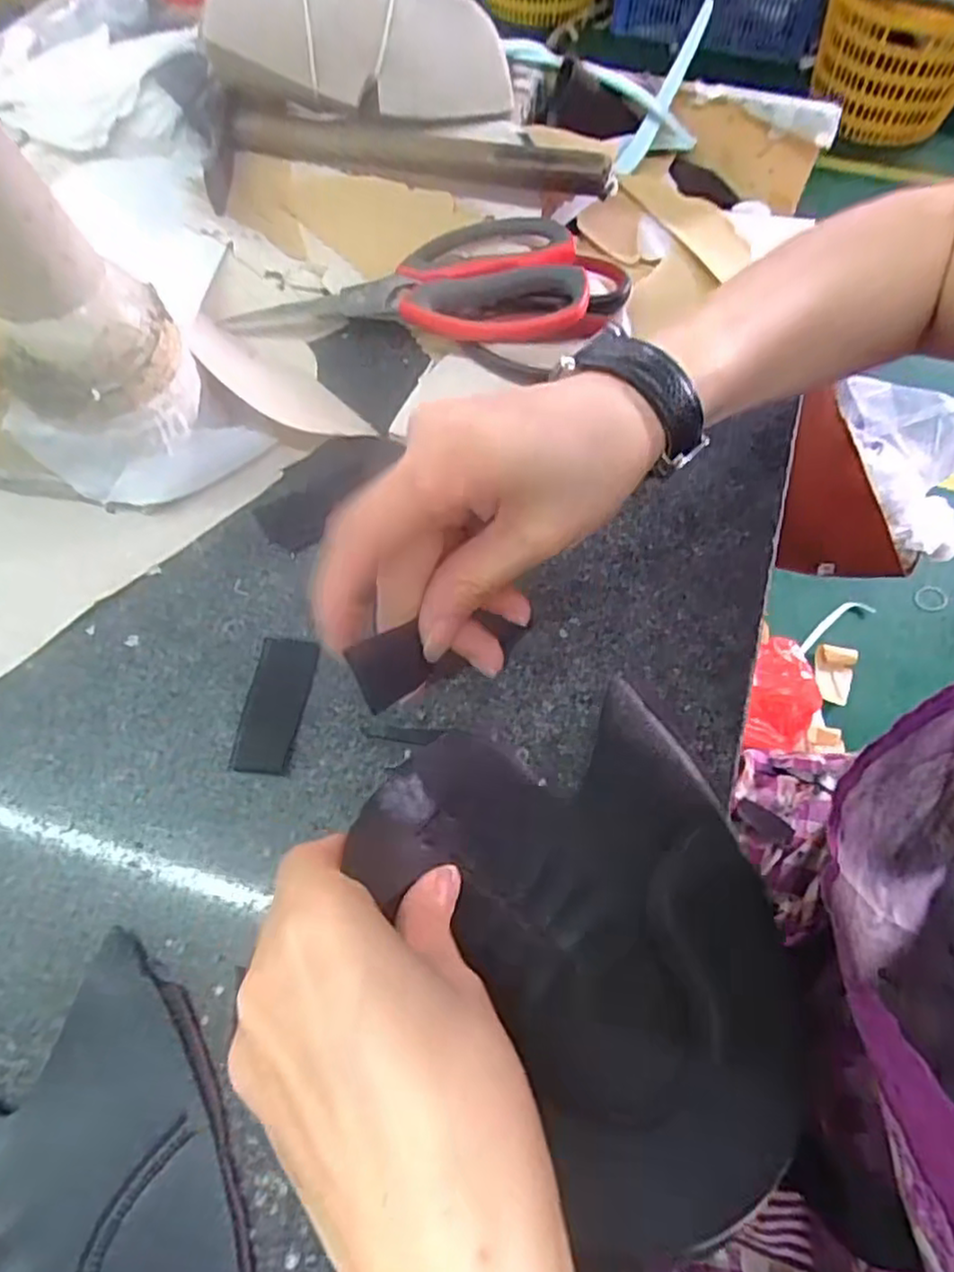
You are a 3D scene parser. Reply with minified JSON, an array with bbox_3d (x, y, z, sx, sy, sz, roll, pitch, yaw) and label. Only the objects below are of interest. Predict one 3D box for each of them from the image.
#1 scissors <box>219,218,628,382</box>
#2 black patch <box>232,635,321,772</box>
[{"bbox_3d":[-0.025,-0.194,0.376,0.210,0.025,0.103,3,61,-1],"label":"scissors"},{"bbox_3d":[-0.083,0.028,0.286,0.025,0.004,0.058,5,64,5],"label":"black patch"}]

